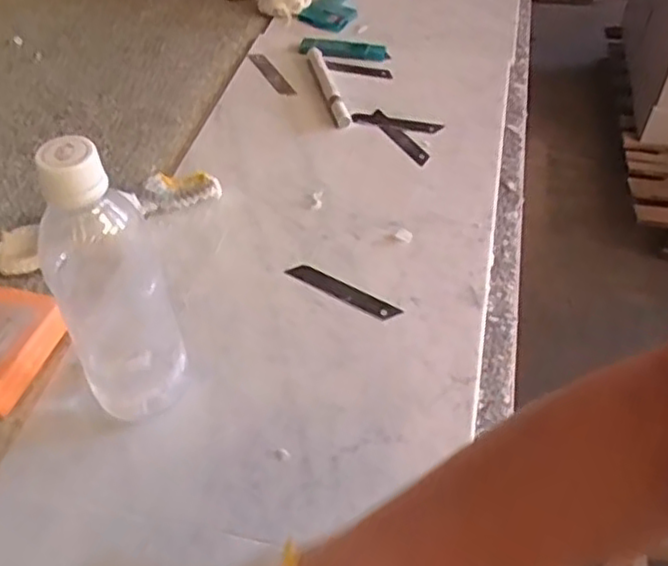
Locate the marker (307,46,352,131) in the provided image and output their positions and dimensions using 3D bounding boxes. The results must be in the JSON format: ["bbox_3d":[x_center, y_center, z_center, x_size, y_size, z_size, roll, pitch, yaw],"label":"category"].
[{"bbox_3d":[-0.006,-0.211,0.753,0.016,0.011,0.151,-10,48,-10],"label":"marker"}]

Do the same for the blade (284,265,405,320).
[{"bbox_3d":[0.007,0.006,0.561,0.097,0.004,0.019,25,51,21],"label":"blade"}]

